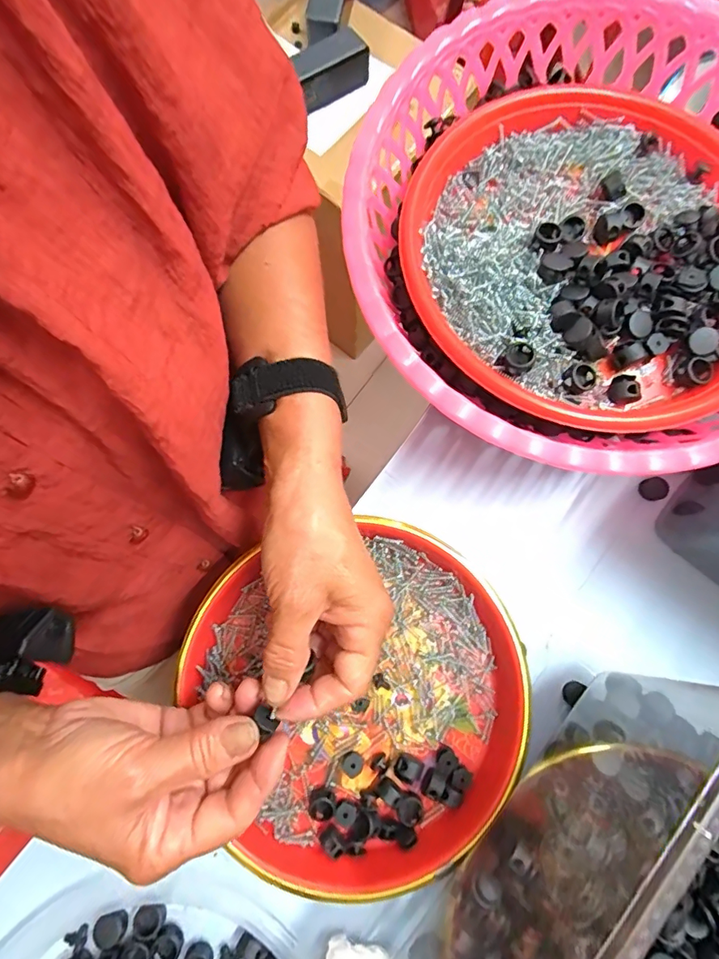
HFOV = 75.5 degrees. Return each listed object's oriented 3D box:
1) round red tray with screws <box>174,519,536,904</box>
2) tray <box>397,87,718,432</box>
[{"bbox_3d":[-0.003,0.137,0.305,0.218,0.025,0.215,0,79,0],"label":"round red tray with screws"},{"bbox_3d":[0.151,-0.147,0.295,0.246,0.028,0.235,-15,79,-3],"label":"tray"}]

